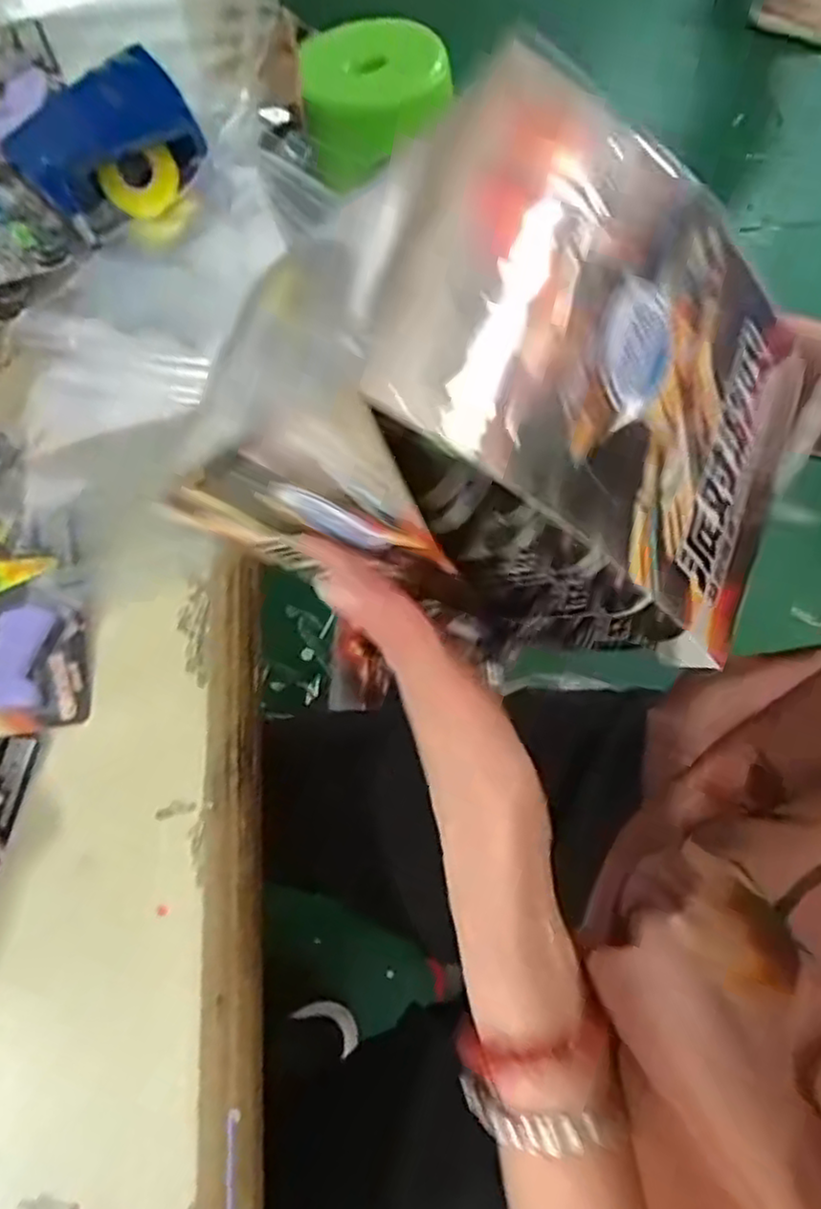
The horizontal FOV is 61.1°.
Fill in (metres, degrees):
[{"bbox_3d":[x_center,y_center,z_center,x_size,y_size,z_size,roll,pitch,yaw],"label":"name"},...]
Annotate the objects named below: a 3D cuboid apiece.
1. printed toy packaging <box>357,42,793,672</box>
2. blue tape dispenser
[{"bbox_3d":[0.079,-0.089,0.250,0.195,0.018,0.147,28,76,-30],"label":"printed toy packaging"},{"bbox_3d":[-0.232,-0.353,0.537,0.134,0.048,0.100,-35,72,-10],"label":"blue tape dispenser"}]

